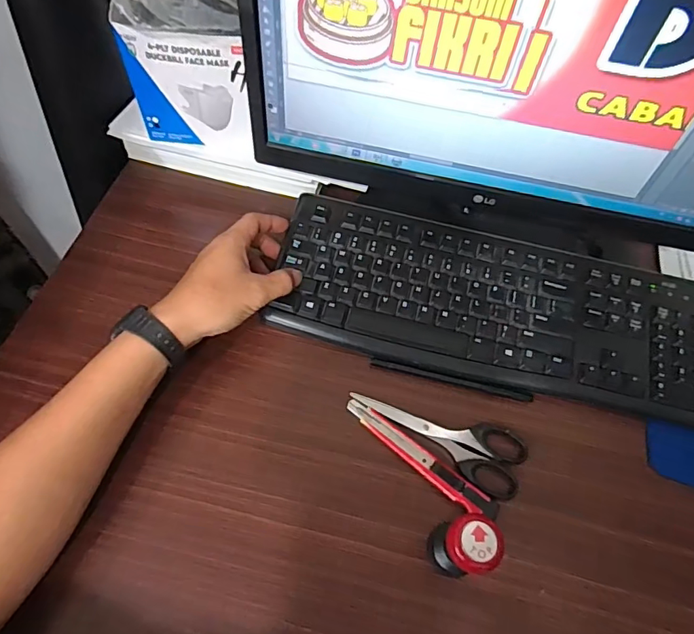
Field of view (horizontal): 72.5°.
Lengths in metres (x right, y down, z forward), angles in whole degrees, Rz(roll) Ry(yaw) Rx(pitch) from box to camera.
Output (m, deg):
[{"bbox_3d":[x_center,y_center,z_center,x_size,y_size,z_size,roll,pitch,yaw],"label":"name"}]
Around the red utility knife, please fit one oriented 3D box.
[{"bbox_3d":[0.059,0.116,0.392,0.144,0.012,0.019,37,71,14],"label":"red utility knife"}]

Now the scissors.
[{"bbox_3d":[0.078,0.099,0.407,0.152,0.005,0.056,25,68,10],"label":"scissors"}]

